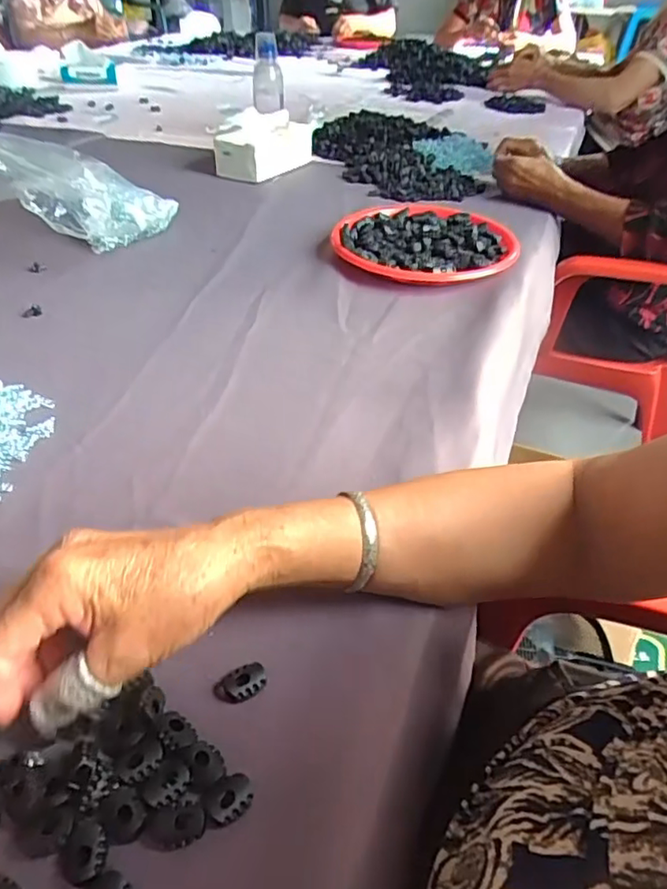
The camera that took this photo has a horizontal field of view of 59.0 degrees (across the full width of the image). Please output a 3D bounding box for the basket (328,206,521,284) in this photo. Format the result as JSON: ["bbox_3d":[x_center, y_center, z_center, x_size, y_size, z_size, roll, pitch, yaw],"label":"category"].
[{"bbox_3d":[0.115,-0.254,0.748,0.221,0.029,0.224,10,41,9],"label":"basket"}]

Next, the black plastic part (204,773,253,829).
[{"bbox_3d":[-0.049,0.164,0.272,0.023,0.004,0.018,-23,47,-26],"label":"black plastic part"}]

